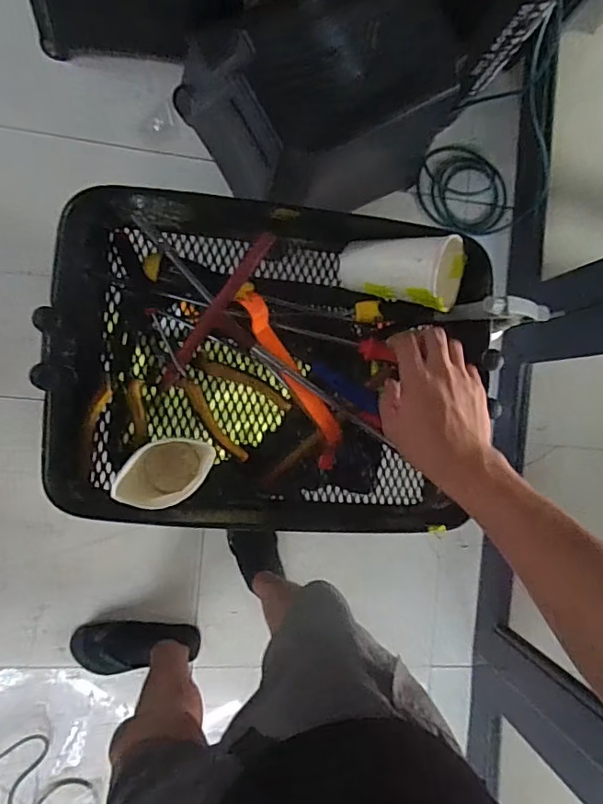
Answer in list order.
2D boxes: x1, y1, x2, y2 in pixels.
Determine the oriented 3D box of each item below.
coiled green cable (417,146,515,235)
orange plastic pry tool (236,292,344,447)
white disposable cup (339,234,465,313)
[{"bbox_3d":[0.422,-0.537,1.344,0.259,0.026,0.192,7,114,-11],"label":"coiled green cable"},{"bbox_3d":[-0.008,-0.031,0.545,0.026,0.023,0.177,-35,95,-8],"label":"orange plastic pry tool"},{"bbox_3d":[0.109,-0.138,0.556,0.078,0.143,0.080,33,76,-47],"label":"white disposable cup"}]

